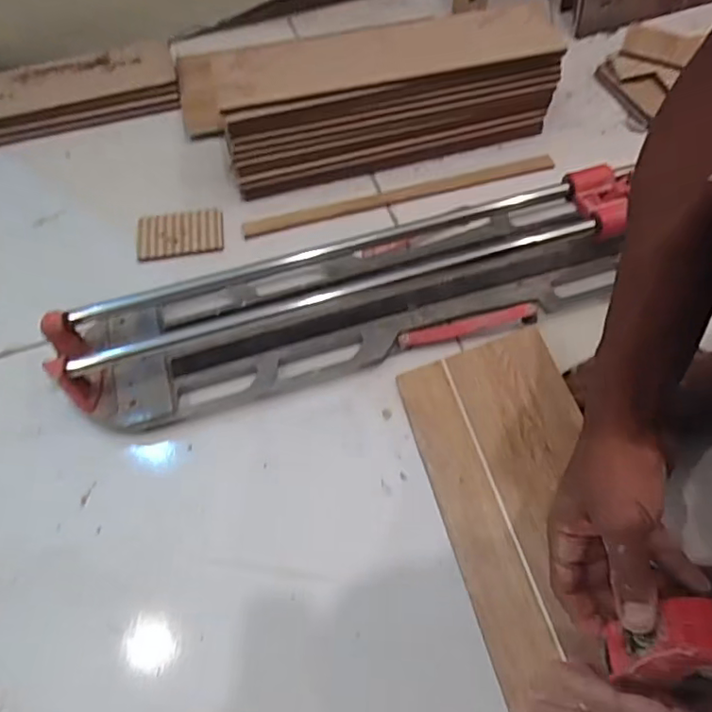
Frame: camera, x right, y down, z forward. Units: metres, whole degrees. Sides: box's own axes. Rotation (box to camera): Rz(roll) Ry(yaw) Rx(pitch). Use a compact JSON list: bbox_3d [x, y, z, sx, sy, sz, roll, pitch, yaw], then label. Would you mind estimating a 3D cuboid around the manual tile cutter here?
[{"bbox_3d":[0.002,-0.060,0.586,0.565,0.086,0.127,-17,61,-7],"label":"manual tile cutter"}]

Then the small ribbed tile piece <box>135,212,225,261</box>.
[{"bbox_3d":[-0.207,-0.145,0.682,0.100,0.015,0.063,-9,60,-3],"label":"small ribbed tile piece"}]

